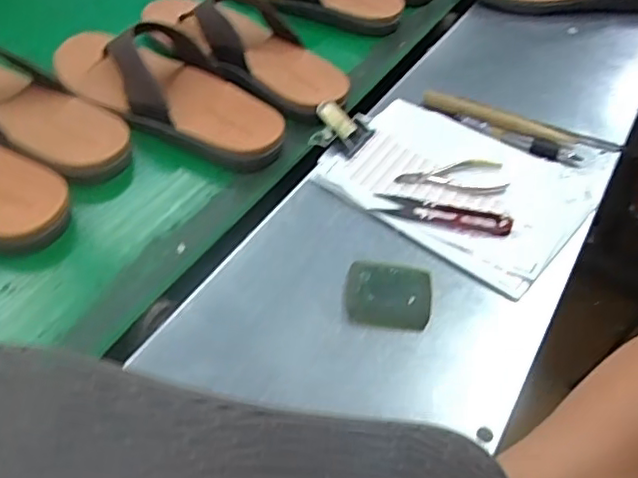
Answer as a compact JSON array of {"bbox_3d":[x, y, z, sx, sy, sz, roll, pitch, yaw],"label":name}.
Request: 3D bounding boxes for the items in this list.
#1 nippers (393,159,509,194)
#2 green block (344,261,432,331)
[{"bbox_3d":[0.122,-0.059,0.573,0.100,0.004,0.045,-1,49,-3],"label":"nippers"},{"bbox_3d":[0.054,0.040,0.484,0.066,0.015,0.057,7,49,4],"label":"green block"}]

